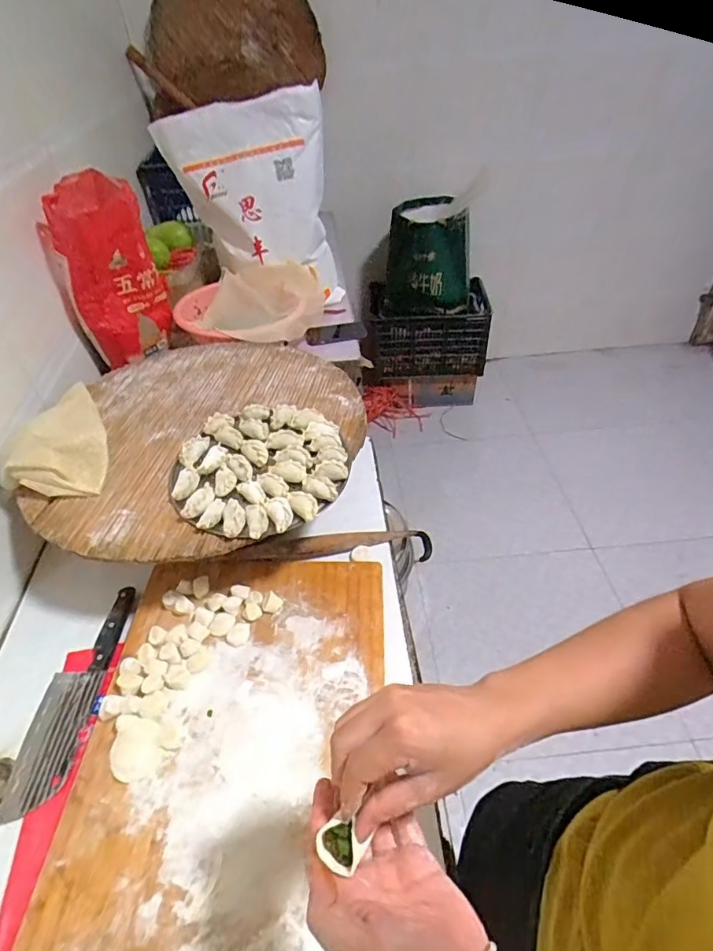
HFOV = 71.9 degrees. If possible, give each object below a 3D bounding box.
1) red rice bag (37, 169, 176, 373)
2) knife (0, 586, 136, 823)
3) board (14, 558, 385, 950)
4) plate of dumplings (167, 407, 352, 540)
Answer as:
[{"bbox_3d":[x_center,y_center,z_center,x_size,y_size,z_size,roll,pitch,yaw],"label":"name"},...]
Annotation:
[{"bbox_3d":[-0.515,-0.420,1.031,0.159,0.315,0.178,8,46,11],"label":"red rice bag"},{"bbox_3d":[-0.389,0.291,0.673,0.078,0.023,0.289,-1,45,3],"label":"knife"},{"bbox_3d":[-0.148,0.336,0.589,0.355,0.024,0.554,-1,45,3],"label":"board"},{"bbox_3d":[-0.141,-0.018,0.733,0.248,0.027,0.259,-2,45,2],"label":"plate of dumplings"}]

